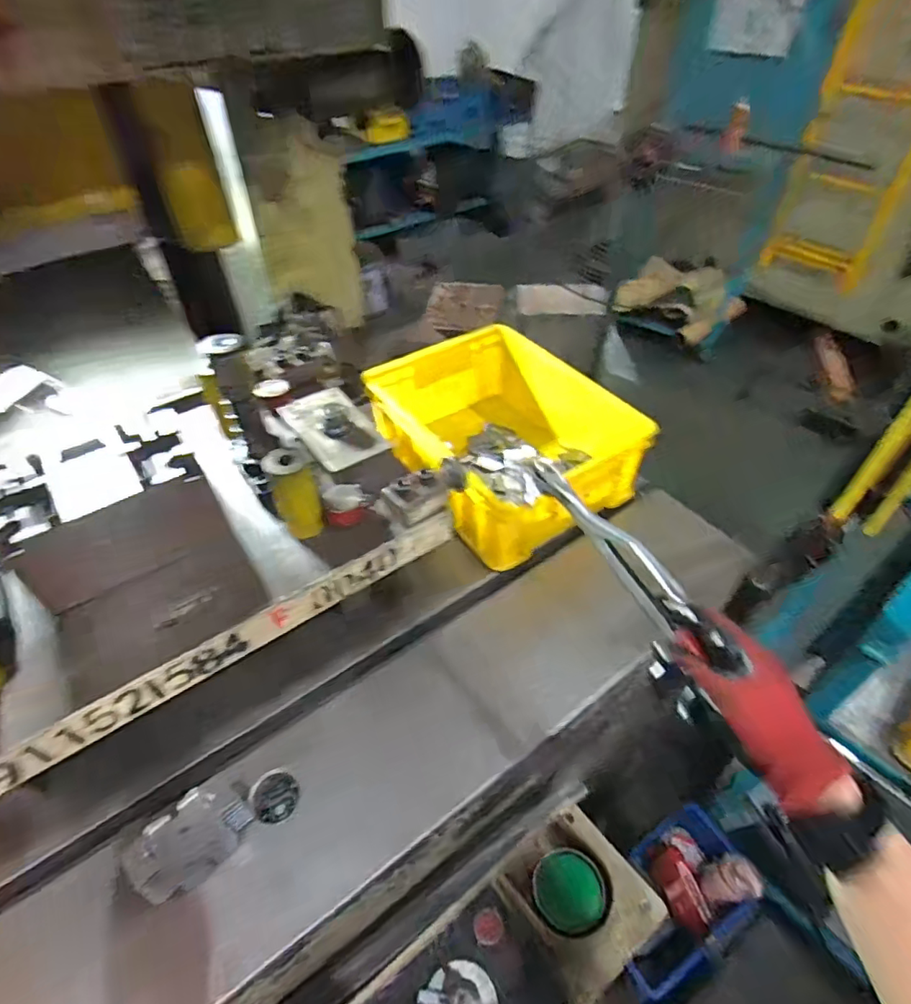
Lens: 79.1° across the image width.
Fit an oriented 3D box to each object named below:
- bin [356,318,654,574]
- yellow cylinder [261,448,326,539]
[{"bbox_3d":[0.056,-0.085,0.803,0.286,0.155,0.343,-27,51,-23],"label":"bin"},{"bbox_3d":[-0.161,-0.008,0.559,0.042,0.091,0.037,-18,48,-15],"label":"yellow cylinder"}]

